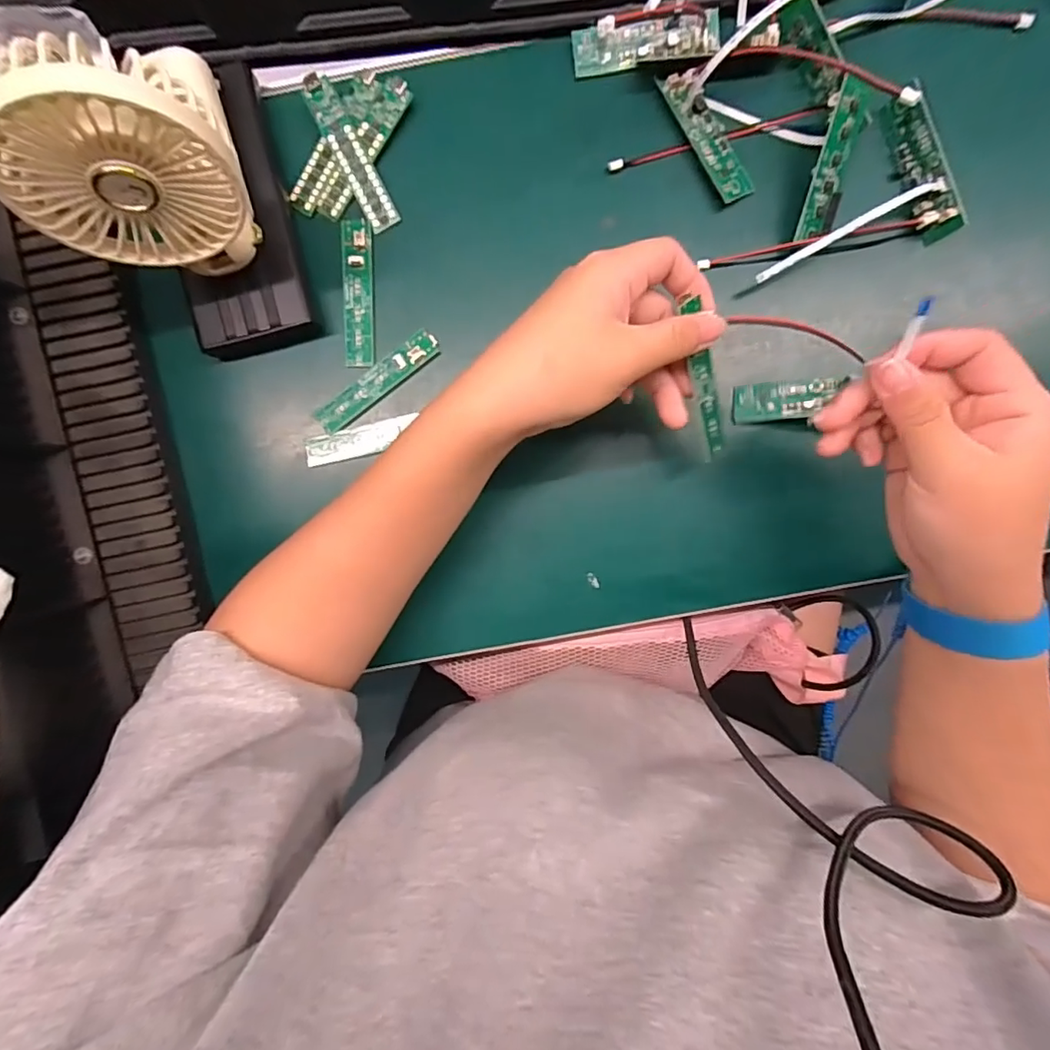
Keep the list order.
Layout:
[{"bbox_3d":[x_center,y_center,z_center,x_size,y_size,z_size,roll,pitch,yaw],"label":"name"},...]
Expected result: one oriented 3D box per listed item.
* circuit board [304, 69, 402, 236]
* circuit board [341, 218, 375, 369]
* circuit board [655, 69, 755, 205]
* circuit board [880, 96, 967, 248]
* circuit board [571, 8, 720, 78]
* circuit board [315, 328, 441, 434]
[{"bbox_3d":[-0.101,-0.214,0.313,0.016,0.004,0.086,-28,101,1],"label":"circuit board"},{"bbox_3d":[-0.099,-0.137,0.321,0.018,0.006,0.084,0,95,0],"label":"circuit board"},{"bbox_3d":[0.104,-0.222,0.311,0.022,0.010,0.077,-29,94,3],"label":"circuit board"},{"bbox_3d":[0.222,-0.201,0.305,0.006,0.023,0.080,-21,92,-27],"label":"circuit board"},{"bbox_3d":[0.069,-0.275,0.309,0.082,0.008,0.023,-6,94,1],"label":"circuit board"},{"bbox_3d":[-0.088,-0.086,0.323,0.083,0.006,0.017,-37,95,4],"label":"circuit board"}]

